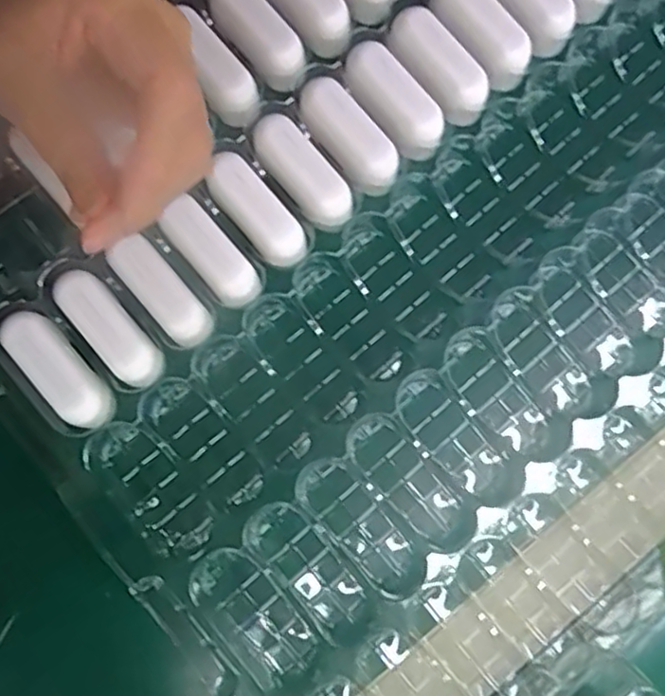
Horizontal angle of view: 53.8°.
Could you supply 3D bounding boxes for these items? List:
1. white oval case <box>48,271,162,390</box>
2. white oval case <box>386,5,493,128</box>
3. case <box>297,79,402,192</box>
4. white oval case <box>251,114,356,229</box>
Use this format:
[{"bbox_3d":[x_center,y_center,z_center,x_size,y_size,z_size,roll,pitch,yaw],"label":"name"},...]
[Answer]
[{"bbox_3d":[-0.107,-0.008,0.318,0.024,0.030,0.062,-40,86,-7],"label":"white oval case"},{"bbox_3d":[0.055,-0.145,0.336,0.026,0.013,0.064,-41,86,-7],"label":"white oval case"},{"bbox_3d":[0.007,-0.107,0.328,0.025,0.016,0.061,-42,86,-8],"label":"case"},{"bbox_3d":[-0.016,-0.087,0.332,0.025,0.032,0.061,-39,86,-7],"label":"white oval case"}]

